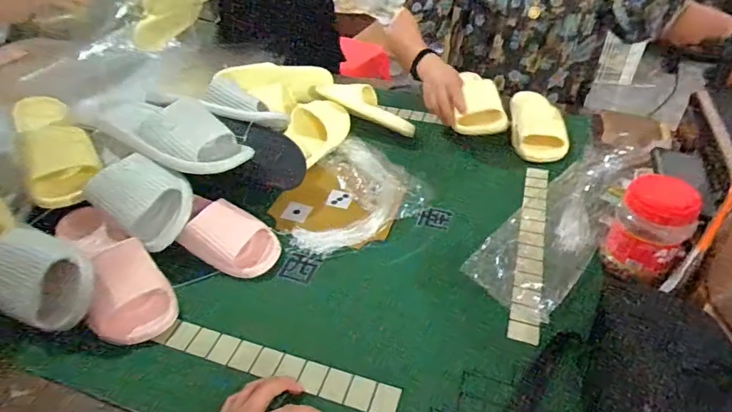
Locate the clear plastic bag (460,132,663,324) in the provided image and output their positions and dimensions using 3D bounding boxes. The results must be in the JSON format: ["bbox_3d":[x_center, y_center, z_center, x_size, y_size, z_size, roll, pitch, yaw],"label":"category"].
[{"bbox_3d":[0.358,-0.012,0.780,0.138,0.061,0.525,27,48,30],"label":"clear plastic bag"}]

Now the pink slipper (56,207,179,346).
[{"bbox_3d":[-0.357,0.075,0.627,0.104,0.068,0.253,-32,61,-30],"label":"pink slipper"}]

